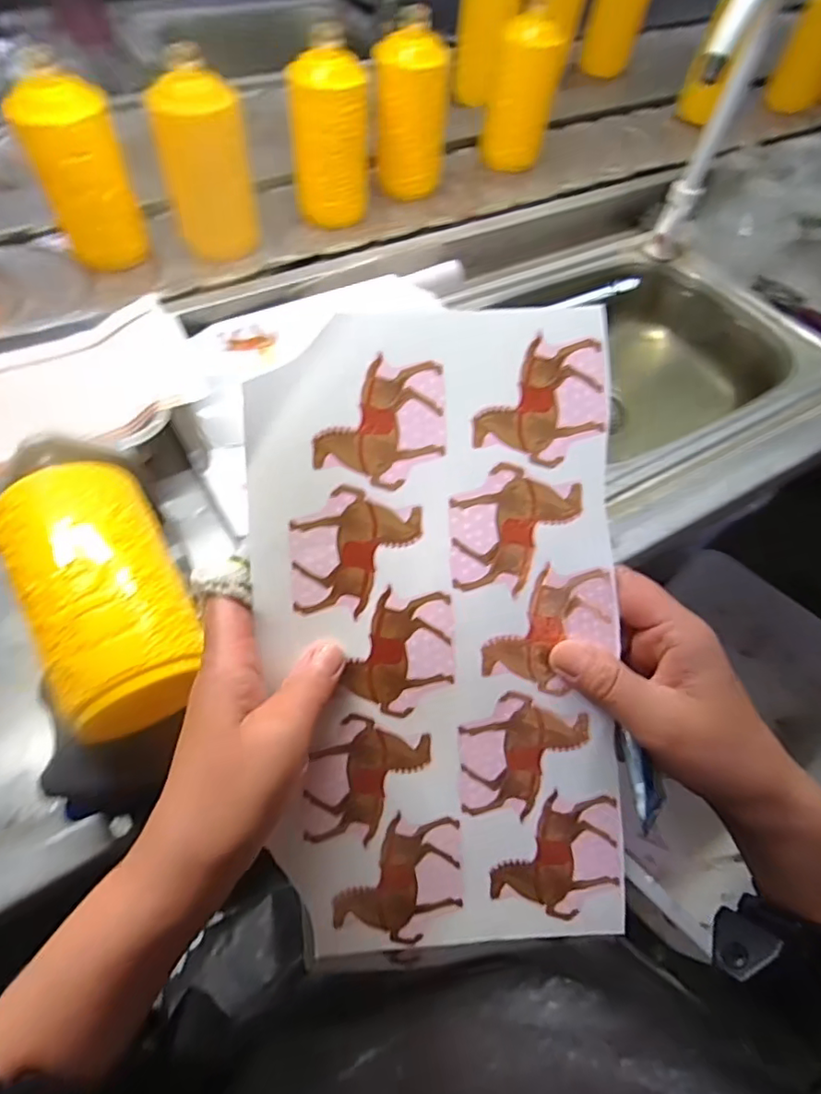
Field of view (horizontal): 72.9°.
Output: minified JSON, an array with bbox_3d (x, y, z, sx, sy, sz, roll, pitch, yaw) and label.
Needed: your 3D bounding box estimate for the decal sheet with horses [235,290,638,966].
[{"bbox_3d":[0.014,0.043,0.273,0.171,0.010,0.305,-3,91,-1],"label":"decal sheet with horses"}]

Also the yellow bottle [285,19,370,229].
[{"bbox_3d":[-0.100,-0.505,0.685,0.100,0.175,0.094,-1,60,-6],"label":"yellow bottle"}]

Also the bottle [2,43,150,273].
[{"bbox_3d":[-0.360,-0.406,0.611,0.088,0.179,0.087,12,59,2],"label":"bottle"}]

